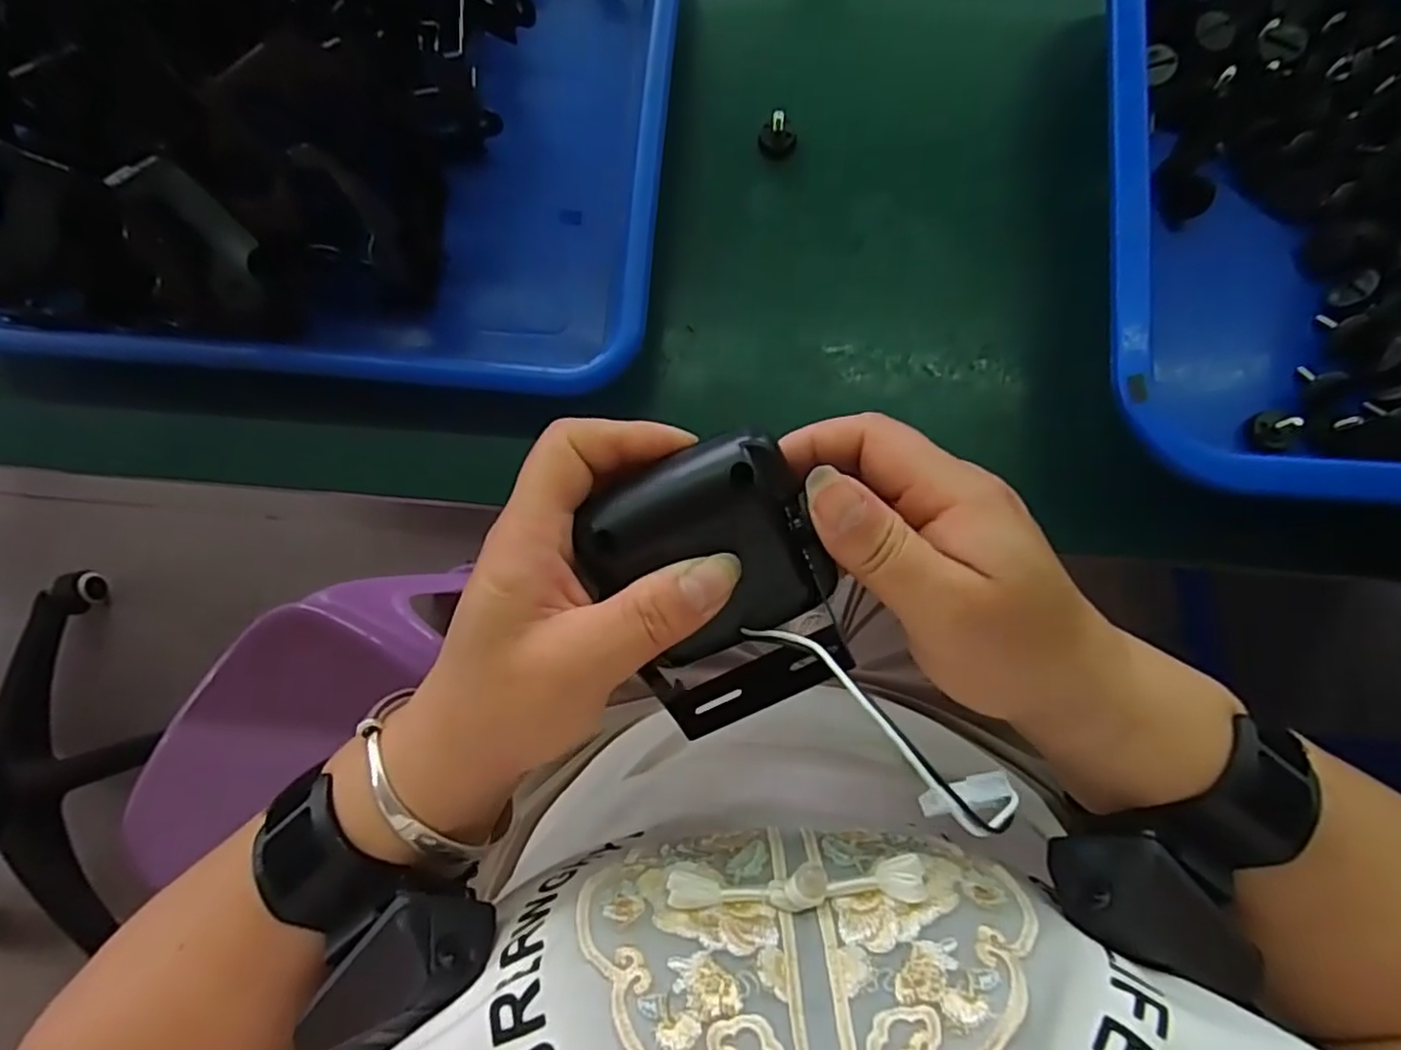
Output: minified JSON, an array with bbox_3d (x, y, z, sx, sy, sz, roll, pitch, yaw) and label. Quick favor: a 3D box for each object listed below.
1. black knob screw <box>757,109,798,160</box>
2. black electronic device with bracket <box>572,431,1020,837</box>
[{"bbox_3d":[0.034,-0.172,0.303,0.016,0.017,0.015,-1,82,4],"label":"black knob screw"},{"bbox_3d":[0.027,0.043,0.212,0.079,0.049,0.150,-34,81,-1],"label":"black electronic device with bracket"}]

